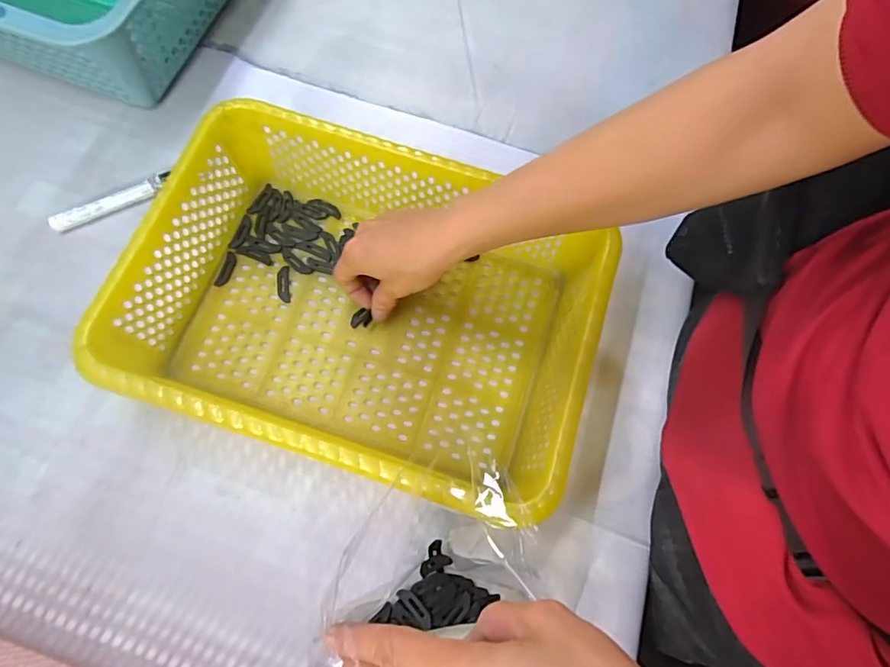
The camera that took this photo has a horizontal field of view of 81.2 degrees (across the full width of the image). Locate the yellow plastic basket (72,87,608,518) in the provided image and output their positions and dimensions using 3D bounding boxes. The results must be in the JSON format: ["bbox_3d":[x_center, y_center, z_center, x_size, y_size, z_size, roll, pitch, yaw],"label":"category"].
[{"bbox_3d":[-0.061,-0.021,0.421,0.342,0.091,0.247,18,71,4],"label":"yellow plastic basket"}]

